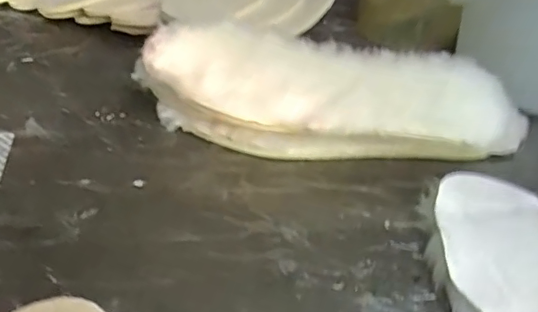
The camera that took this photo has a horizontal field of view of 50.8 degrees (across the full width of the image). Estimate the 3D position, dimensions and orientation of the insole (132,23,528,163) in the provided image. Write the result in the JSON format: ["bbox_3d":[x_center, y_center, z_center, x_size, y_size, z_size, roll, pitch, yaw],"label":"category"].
[{"bbox_3d":[0.045,-0.044,0.433,0.296,0.068,0.095,6,38,3],"label":"insole"}]

